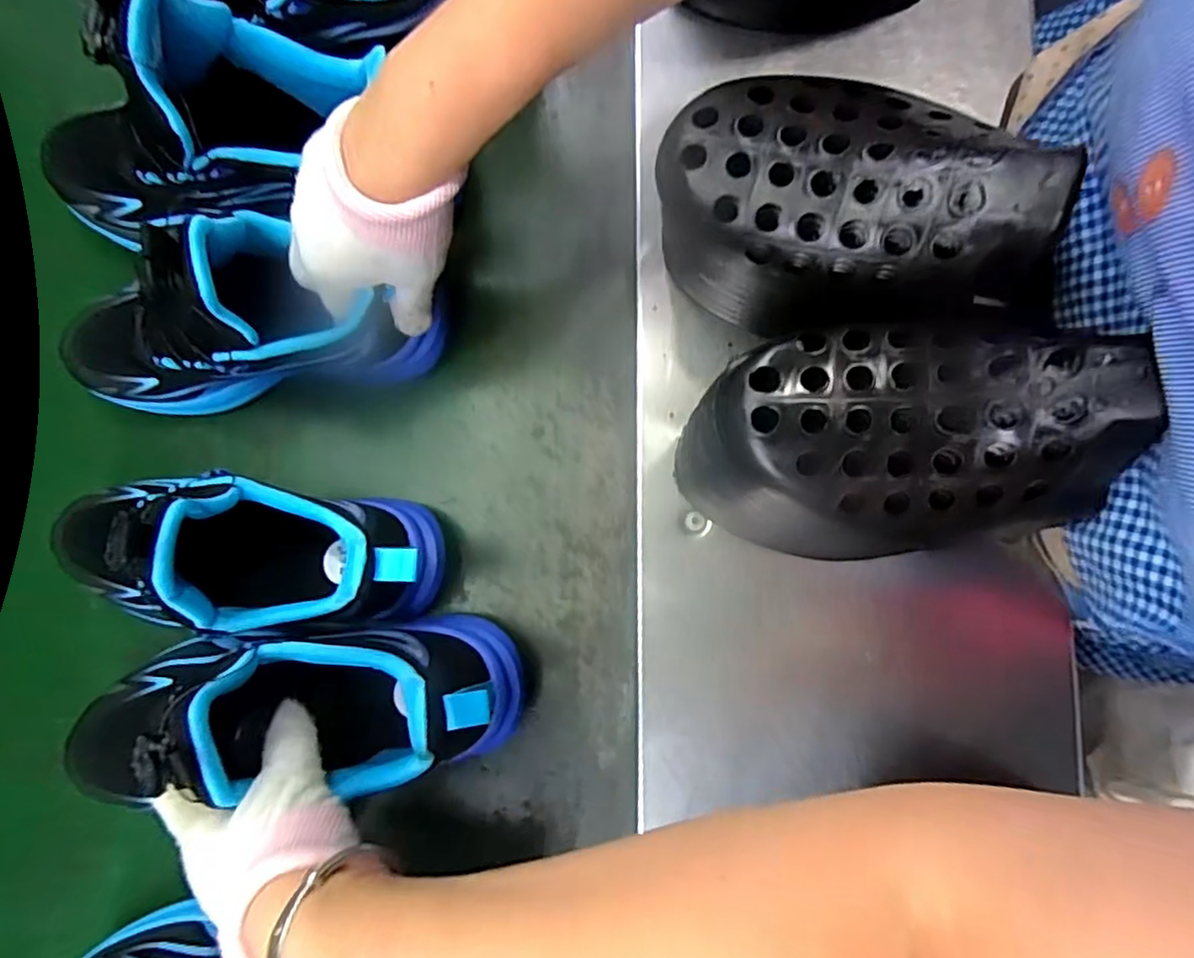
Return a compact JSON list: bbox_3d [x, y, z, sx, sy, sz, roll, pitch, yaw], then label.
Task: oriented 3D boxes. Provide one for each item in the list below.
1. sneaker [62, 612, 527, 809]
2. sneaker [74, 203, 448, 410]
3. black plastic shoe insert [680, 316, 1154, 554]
[{"bbox_3d":[-0.165,0.117,0.329,0.232,0.116,0.080,-9,76,-2],"label":"sneaker"},{"bbox_3d":[-0.204,-0.090,0.366,0.202,0.139,0.069,-6,76,-1],"label":"sneaker"},{"bbox_3d":[0.108,-0.018,0.244,0.143,0.063,0.079,-7,76,-2],"label":"black plastic shoe insert"}]

